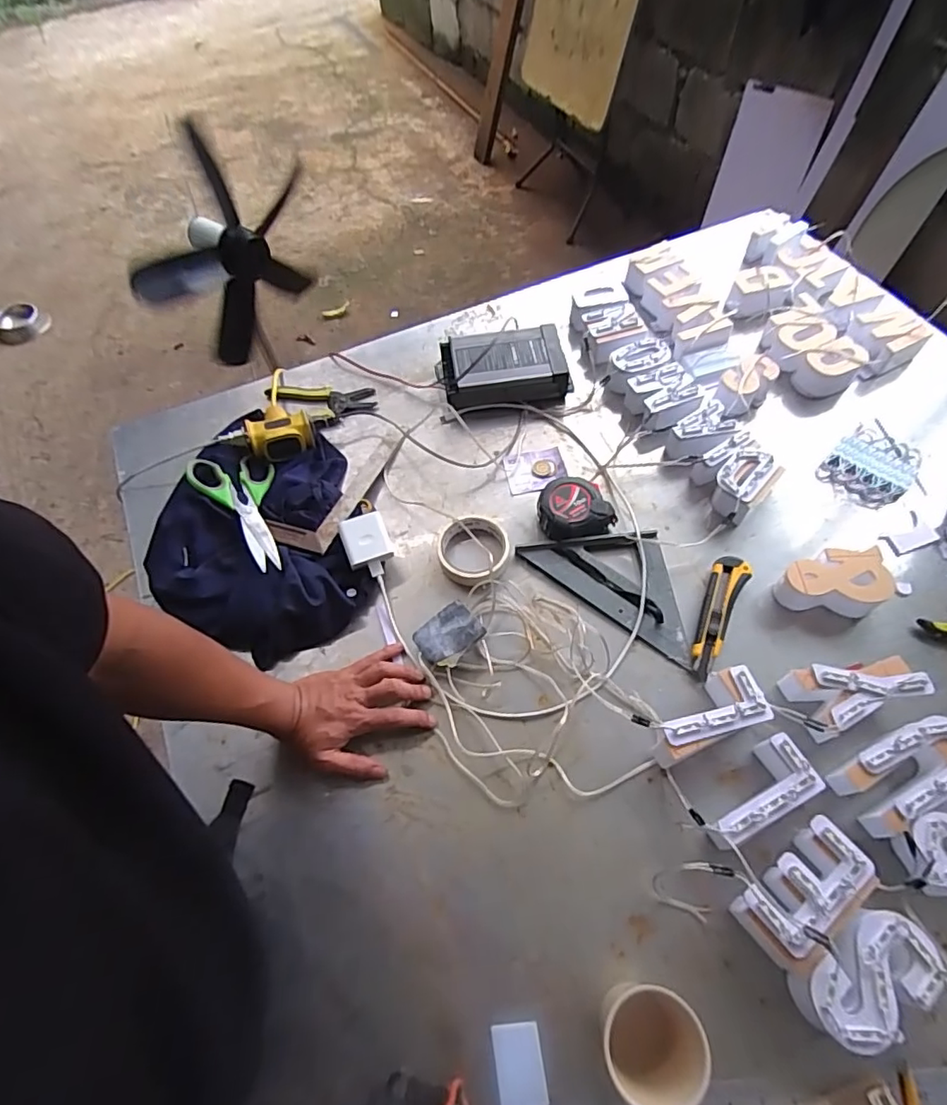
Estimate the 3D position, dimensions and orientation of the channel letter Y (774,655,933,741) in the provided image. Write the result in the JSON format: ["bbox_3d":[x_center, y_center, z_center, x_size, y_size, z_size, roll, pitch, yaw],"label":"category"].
[{"bbox_3d":[0.387,0.144,0.580,0.129,0.051,0.070,-15,60,-6],"label":"channel letter Y"}]

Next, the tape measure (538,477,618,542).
[{"bbox_3d":[0.127,-0.054,0.714,0.081,0.045,0.079,-1,60,2],"label":"tape measure"}]

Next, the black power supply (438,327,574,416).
[{"bbox_3d":[0.043,-0.271,0.834,0.182,0.054,0.130,-12,60,-5],"label":"black power supply"}]

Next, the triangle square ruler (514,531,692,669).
[{"bbox_3d":[0.181,0.023,0.672,0.225,0.020,0.110,35,67,20],"label":"triangle square ruler"}]

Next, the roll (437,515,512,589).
[{"bbox_3d":[0.000,0.000,0.695,0.086,0.022,0.093,-1,60,2],"label":"roll"}]

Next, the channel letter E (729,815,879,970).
[{"bbox_3d":[0.293,0.301,0.498,0.116,0.053,0.067,-32,64,-16],"label":"channel letter E"}]

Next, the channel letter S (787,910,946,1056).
[{"bbox_3d":[0.323,0.352,0.469,0.111,0.055,0.064,-24,62,-12],"label":"channel letter S"}]

